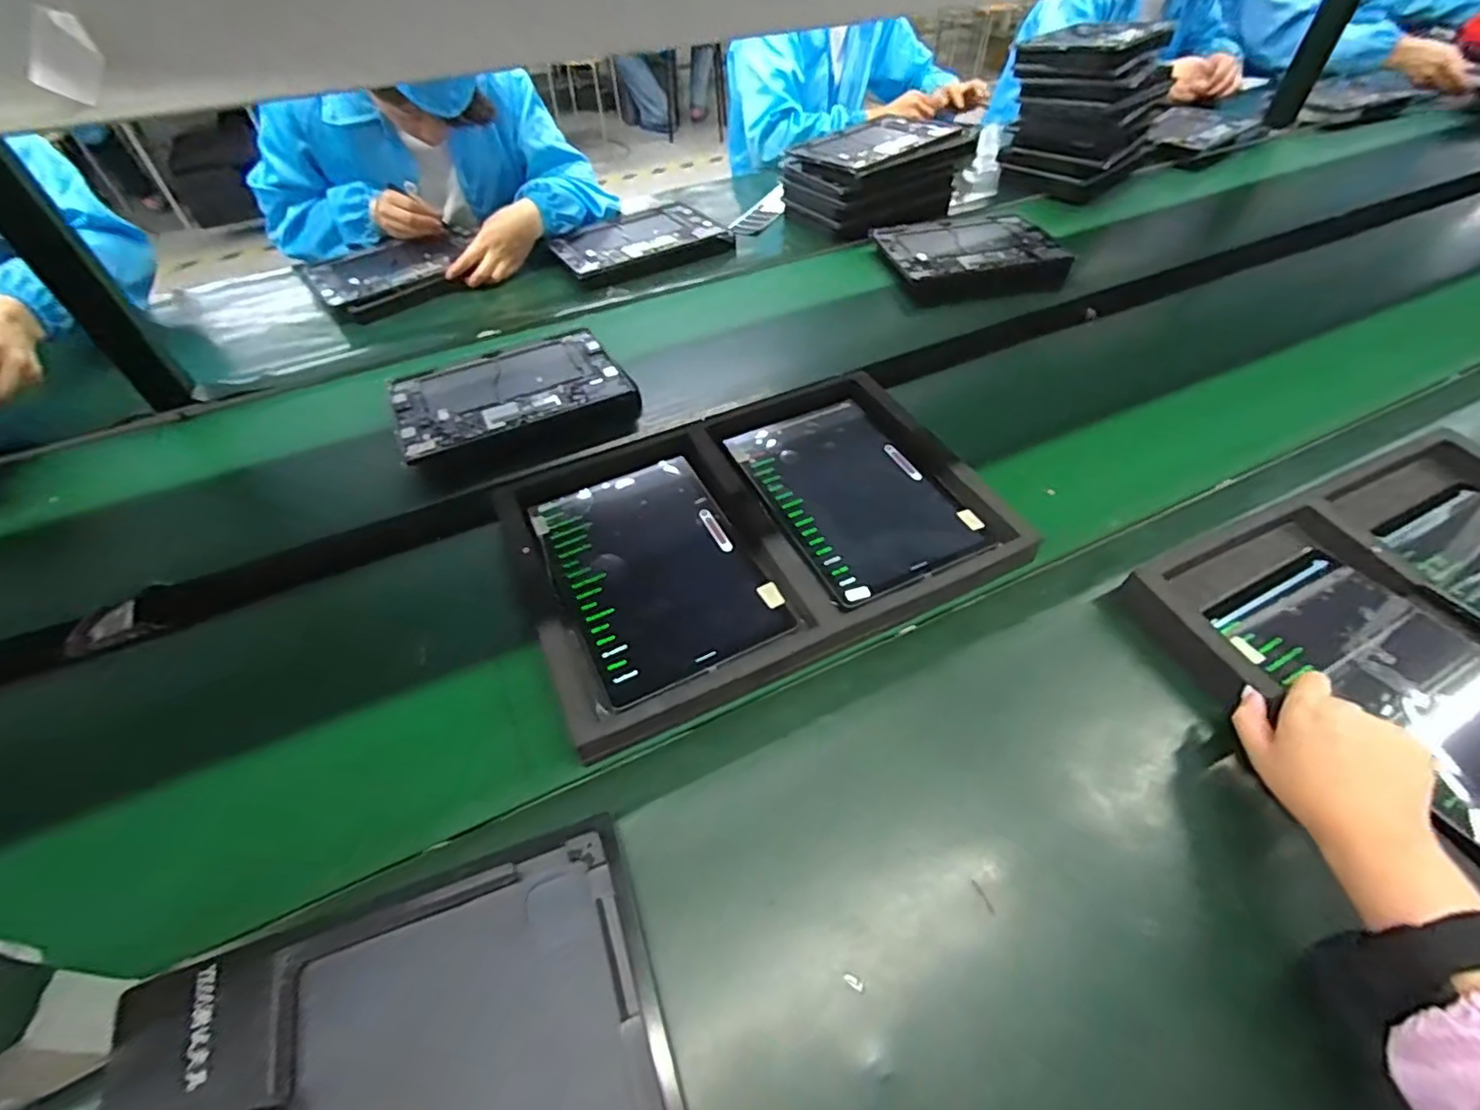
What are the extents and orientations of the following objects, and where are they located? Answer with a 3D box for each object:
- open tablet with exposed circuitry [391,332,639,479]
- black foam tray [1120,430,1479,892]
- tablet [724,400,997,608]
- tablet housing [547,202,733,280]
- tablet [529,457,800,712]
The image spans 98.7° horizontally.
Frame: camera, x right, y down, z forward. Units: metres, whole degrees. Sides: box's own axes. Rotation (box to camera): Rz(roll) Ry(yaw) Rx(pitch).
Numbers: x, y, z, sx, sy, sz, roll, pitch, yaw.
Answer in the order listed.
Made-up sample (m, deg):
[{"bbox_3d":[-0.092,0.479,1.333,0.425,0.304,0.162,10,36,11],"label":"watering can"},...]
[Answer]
[{"bbox_3d":[-0.267,-0.185,0.758,0.256,0.044,0.177,-20,52,-16],"label":"open tablet with exposed circuitry"},{"bbox_3d":[0.586,0.069,0.512,0.440,0.046,0.322,-23,53,-15],"label":"black foam tray"},{"bbox_3d":[0.110,-0.066,0.629,0.163,0.008,0.249,-22,52,-14],"label":"tablet"},{"bbox_3d":[-0.165,-0.506,1.013,0.260,0.022,0.203,-28,54,-19],"label":"tablet housing"},{"bbox_3d":[-0.079,0.006,0.576,0.165,0.009,0.246,-24,53,-16],"label":"tablet"}]

